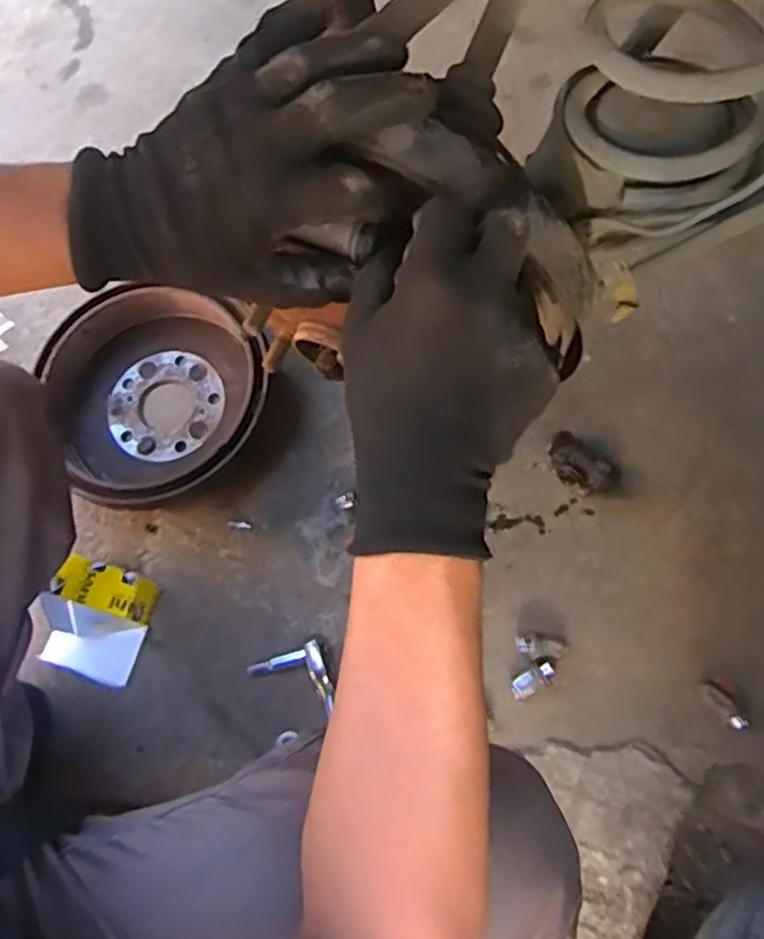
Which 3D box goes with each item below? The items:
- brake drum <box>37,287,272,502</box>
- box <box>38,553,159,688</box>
[{"bbox_3d":[-0.249,-0.091,0.828,0.232,0.078,0.258,-39,73,-7],"label":"brake drum"},{"bbox_3d":[-0.302,0.153,0.751,0.111,0.071,0.116,19,75,11],"label":"box"}]

